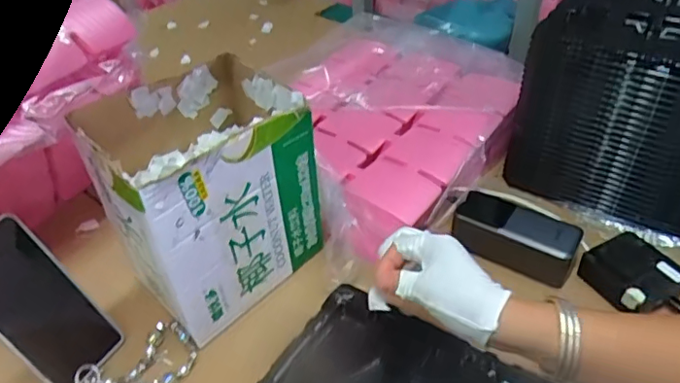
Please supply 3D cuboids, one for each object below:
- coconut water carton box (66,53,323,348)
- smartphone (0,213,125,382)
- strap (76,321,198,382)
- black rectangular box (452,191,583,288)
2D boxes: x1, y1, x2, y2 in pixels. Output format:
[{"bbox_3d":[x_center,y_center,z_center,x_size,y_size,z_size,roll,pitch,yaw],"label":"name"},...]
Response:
[{"bbox_3d":[-0.135,0.002,0.568,0.185,0.202,0.159,-34,50,-31],"label":"coconut water carton box"},{"bbox_3d":[-0.280,0.104,0.508,0.012,0.163,0.080,-17,25,44],"label":"smartphone"},{"bbox_3d":[-0.190,0.169,0.527,0.101,0.015,0.070,-32,49,-30],"label":"strap"},{"bbox_3d":[0.196,0.049,0.613,0.131,0.055,0.058,18,45,22],"label":"black rectangular box"}]

